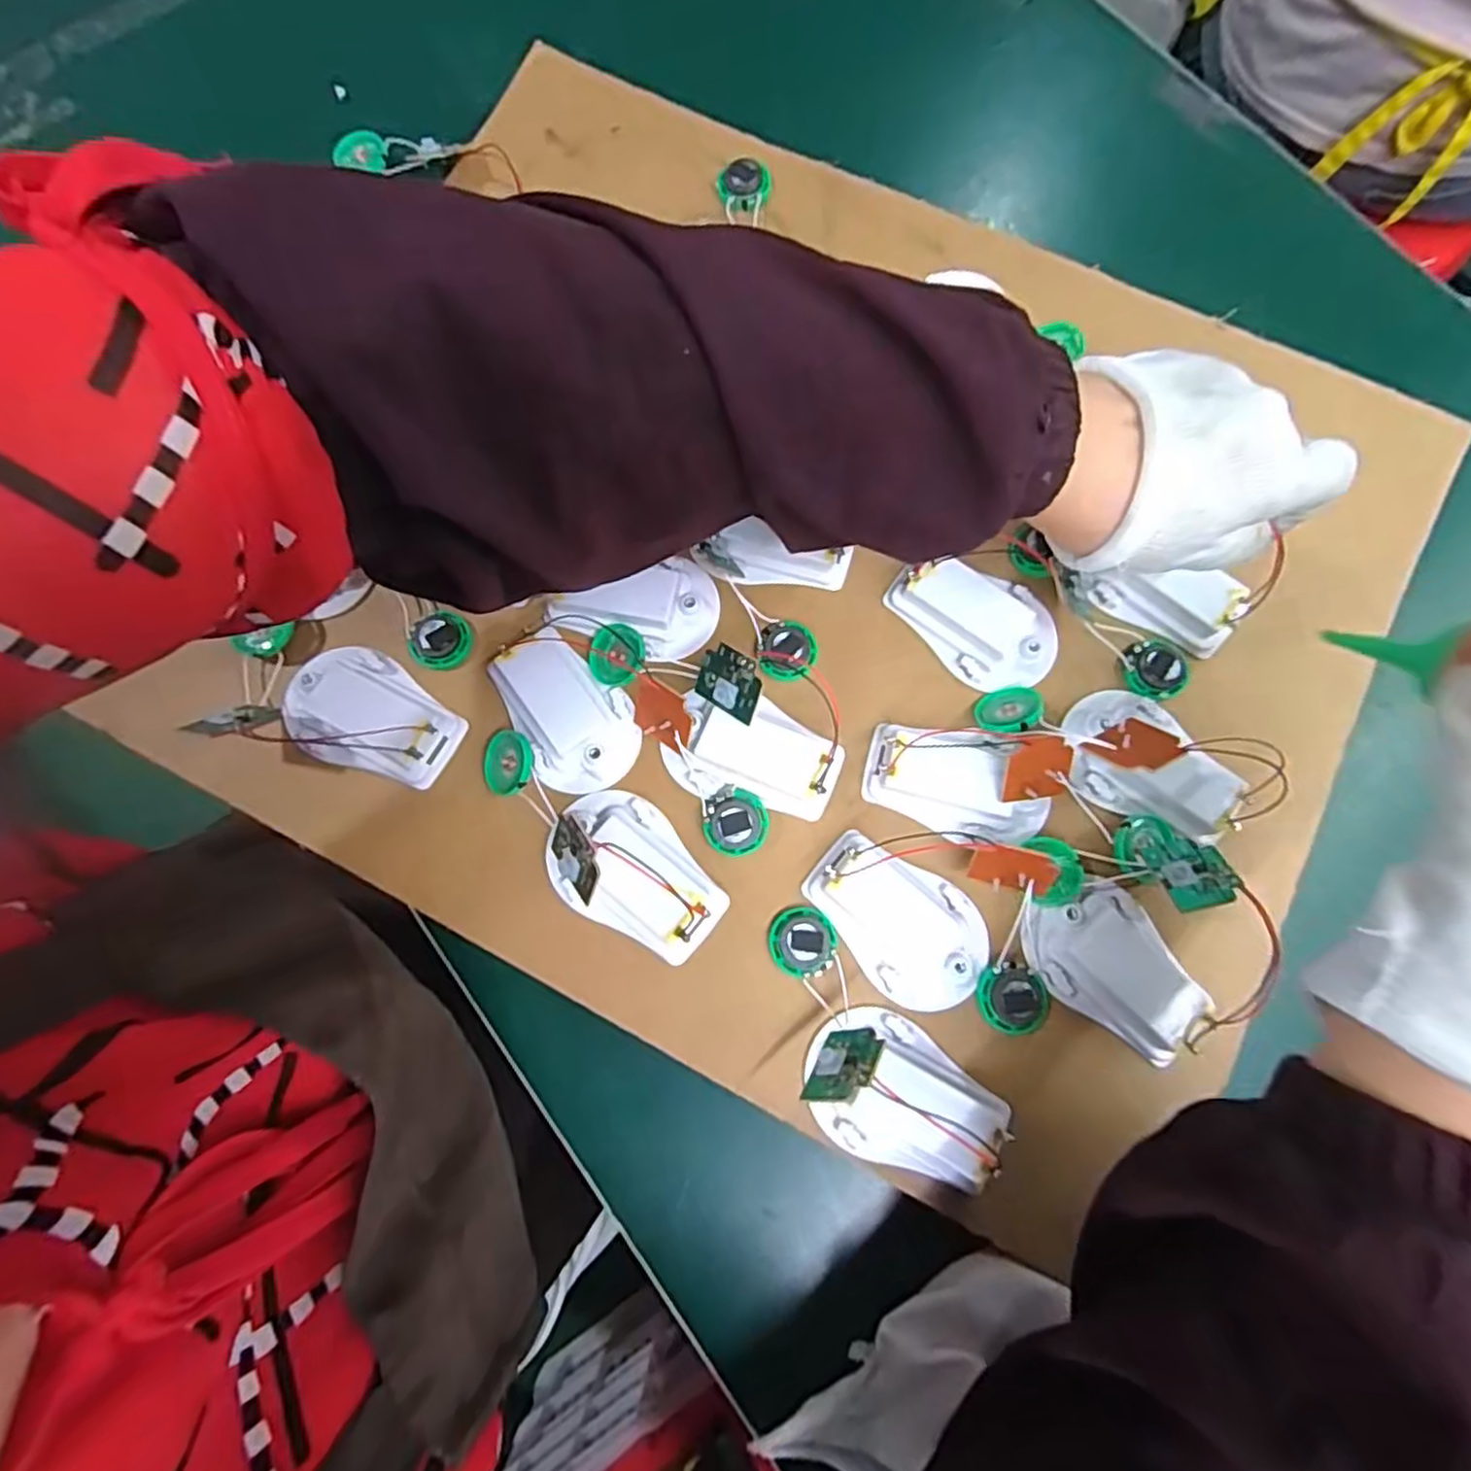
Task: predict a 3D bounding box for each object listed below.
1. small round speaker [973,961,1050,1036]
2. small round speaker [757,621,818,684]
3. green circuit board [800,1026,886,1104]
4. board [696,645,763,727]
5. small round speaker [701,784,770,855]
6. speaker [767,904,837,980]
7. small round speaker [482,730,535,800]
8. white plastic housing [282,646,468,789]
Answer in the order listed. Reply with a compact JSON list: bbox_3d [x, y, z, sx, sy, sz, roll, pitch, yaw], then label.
[{"bbox_3d":[0.115,0.109,0.298,0.028,0.012,0.028,0,79,2],"label":"small round speaker"},{"bbox_3d":[0.024,-0.040,0.337,0.026,0.005,0.028,0,79,2],"label":"small round speaker"},{"bbox_3d":[0.040,0.120,0.264,0.004,0.027,0.032,60,39,-15],"label":"green circuit board"},{"bbox_3d":[-0.002,-0.023,0.308,0.030,0.029,0.004,34,31,16],"label":"board"},{"bbox_3d":[0.000,0.038,0.317,0.028,0.015,0.029,0,79,2],"label":"small round speaker"},{"bbox_3d":[0.028,0.087,0.304,0.028,0.007,0.028,0,79,2],"label":"speaker"},{"bbox_3d":[-0.099,0.012,0.316,0.025,0.007,0.028,-18,73,21],"label":"small round speaker"},{"bbox_3d":[-0.162,-0.008,0.320,0.074,0.015,0.052,31,81,7],"label":"white plastic housing"}]

